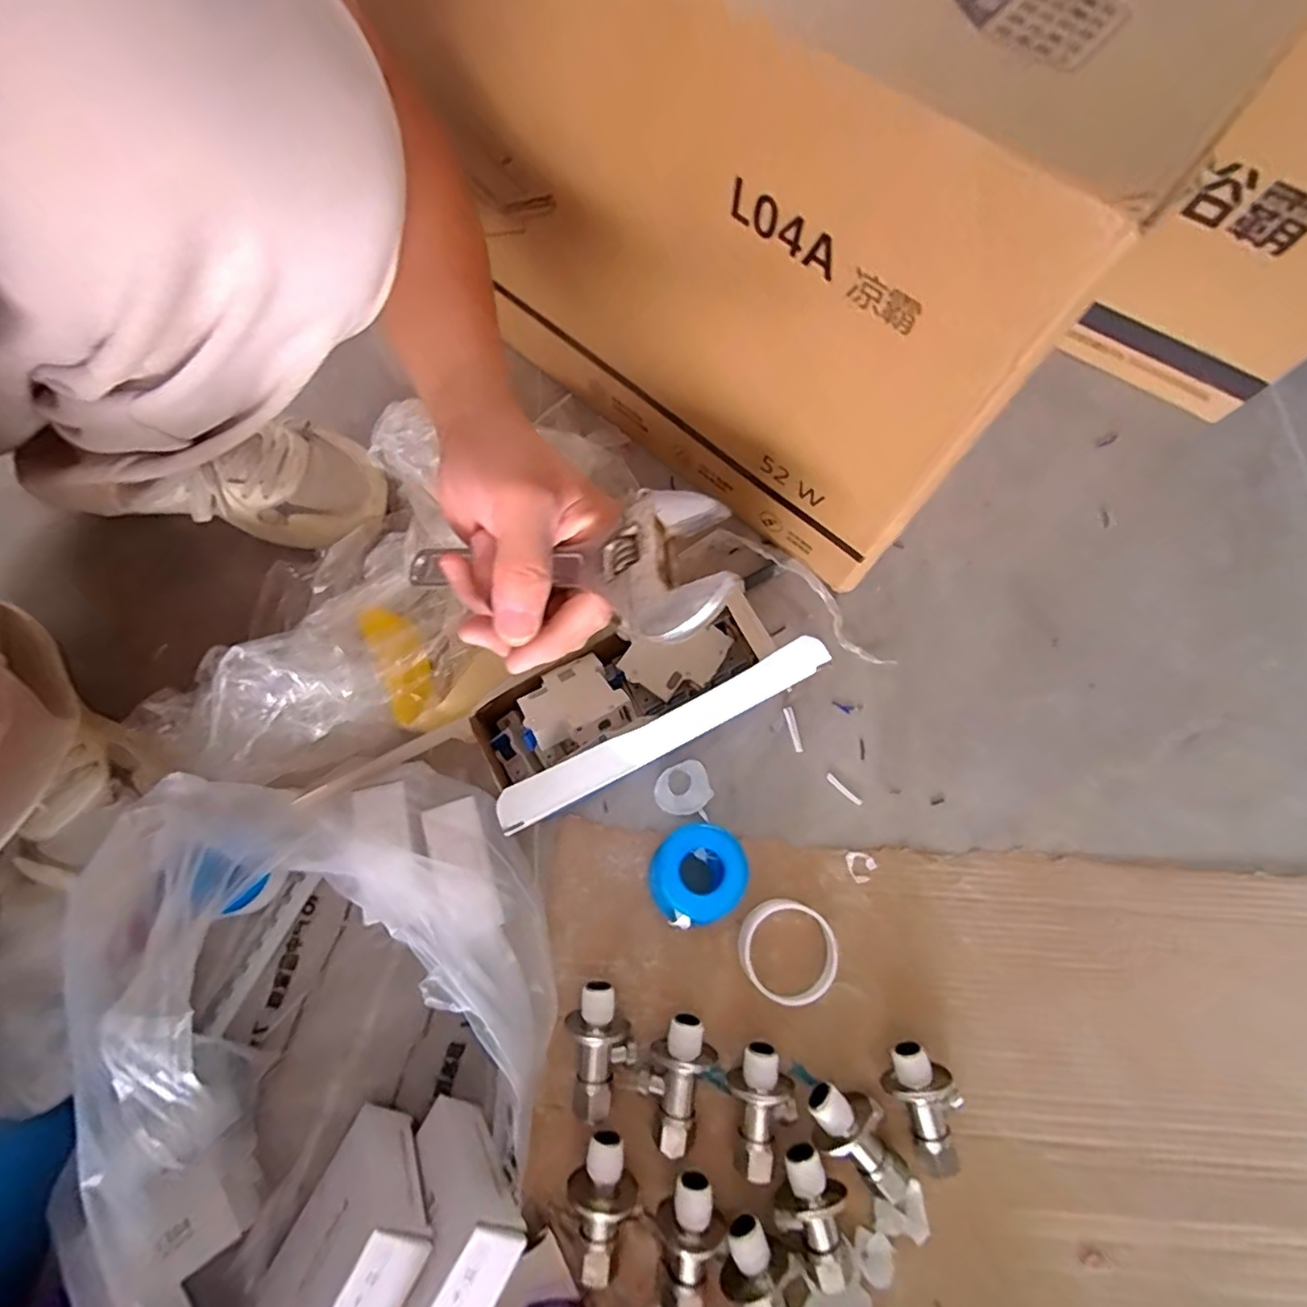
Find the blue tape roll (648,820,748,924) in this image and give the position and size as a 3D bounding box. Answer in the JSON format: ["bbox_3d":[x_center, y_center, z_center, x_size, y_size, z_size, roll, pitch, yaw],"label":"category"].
[{"bbox_3d":[0.031,0.161,0.453,0.062,0.042,0.071,40,79,9],"label":"blue tape roll"}]

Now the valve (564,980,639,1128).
[{"bbox_3d":[-0.035,0.267,0.421,0.042,0.033,0.083,-7,76,-2],"label":"valve"}]

